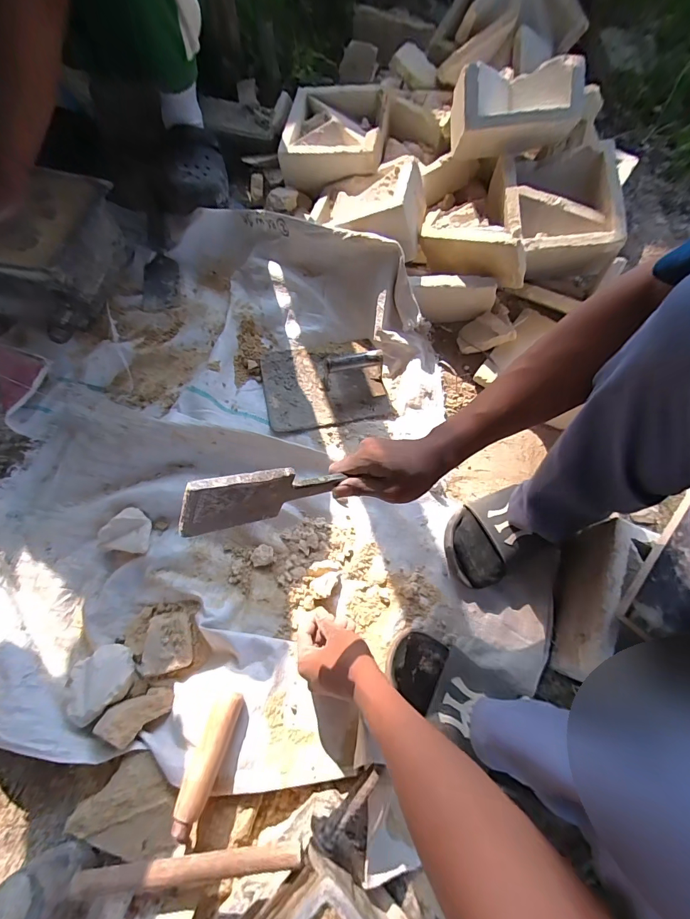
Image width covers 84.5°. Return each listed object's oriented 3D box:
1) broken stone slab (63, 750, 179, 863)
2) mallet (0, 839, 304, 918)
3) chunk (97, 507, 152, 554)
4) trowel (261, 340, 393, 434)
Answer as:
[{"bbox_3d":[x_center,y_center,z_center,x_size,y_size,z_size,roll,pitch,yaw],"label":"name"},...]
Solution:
[{"bbox_3d":[-0.242,0.410,0.436,0.105,0.022,0.099,40,74,12],"label":"broken stone slab"},{"bbox_3d":[-0.187,0.428,0.391,0.282,0.095,0.049,-1,70,-2],"label":"mallet"},{"bbox_3d":[-0.319,0.102,0.552,0.067,0.033,0.061,7,69,2],"label":"chunk"},{"bbox_3d":[-0.035,-0.141,0.651,0.211,0.060,0.165,-9,71,-5],"label":"trowel"}]

